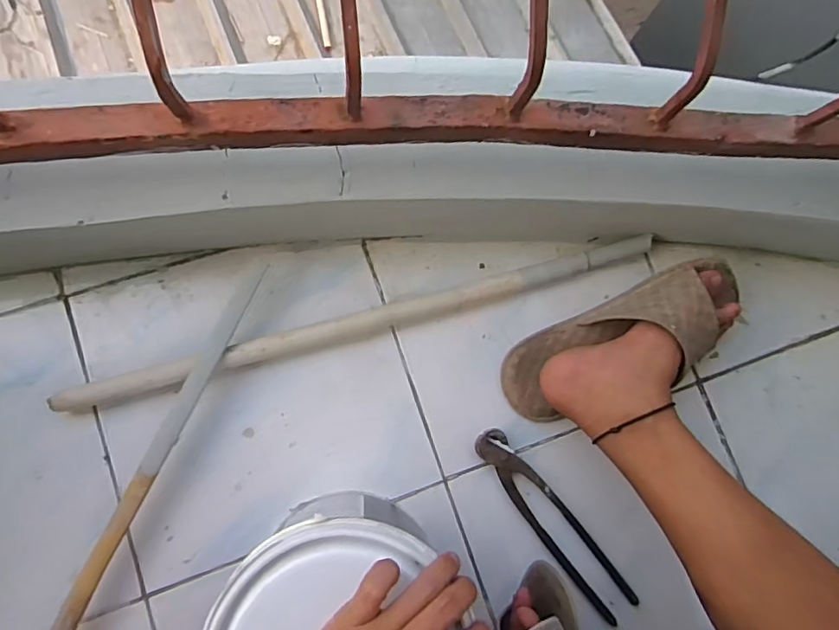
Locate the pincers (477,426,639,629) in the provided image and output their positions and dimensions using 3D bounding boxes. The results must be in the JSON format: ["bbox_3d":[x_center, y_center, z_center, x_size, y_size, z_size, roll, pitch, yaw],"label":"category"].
[{"bbox_3d":[0.135,0.212,0.565,0.043,0.019,0.227,-39,91,-9],"label":"pincers"}]

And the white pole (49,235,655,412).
[{"bbox_3d":[-0.040,0.003,0.562,0.602,0.031,0.024,-15,84,-10],"label":"white pole"}]

